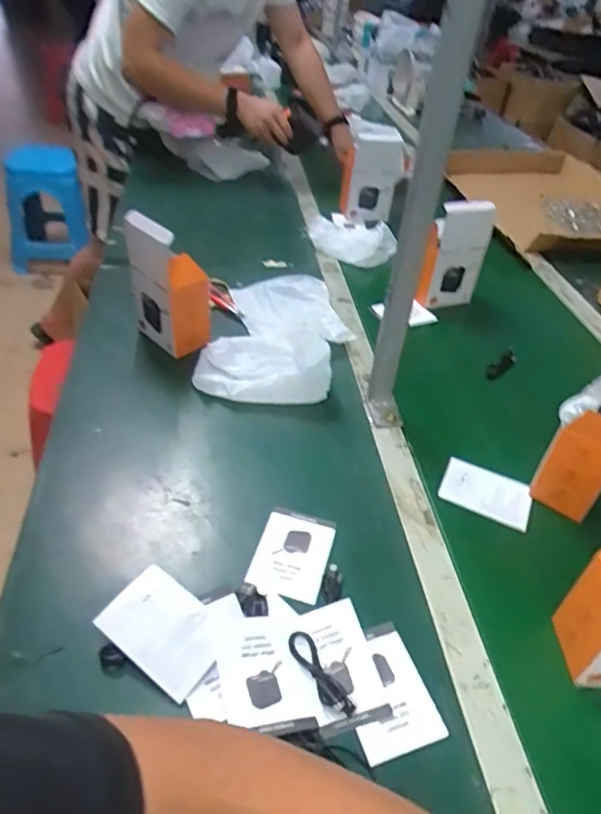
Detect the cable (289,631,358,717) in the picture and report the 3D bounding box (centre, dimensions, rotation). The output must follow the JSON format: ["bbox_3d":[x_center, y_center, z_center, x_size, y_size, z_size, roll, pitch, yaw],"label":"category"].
[{"bbox_3d":[0.016,0.223,0.470,0.022,0.010,0.078,-19,45,-29],"label":"cable"}]

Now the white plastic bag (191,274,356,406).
[{"bbox_3d":[-0.030,-0.114,0.831,0.195,0.051,0.294,8,38,2],"label":"white plastic bag"}]

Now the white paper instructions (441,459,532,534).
[{"bbox_3d":[0.221,0.100,0.664,0.103,0.009,0.074,23,43,11],"label":"white paper instructions"}]

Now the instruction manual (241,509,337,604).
[{"bbox_3d":[-0.007,0.147,0.566,0.070,0.010,0.101,14,39,8],"label":"instruction manual"}]

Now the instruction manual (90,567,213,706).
[{"bbox_3d":[-0.116,0.190,0.478,0.099,0.005,0.067,36,58,14],"label":"instruction manual"}]

